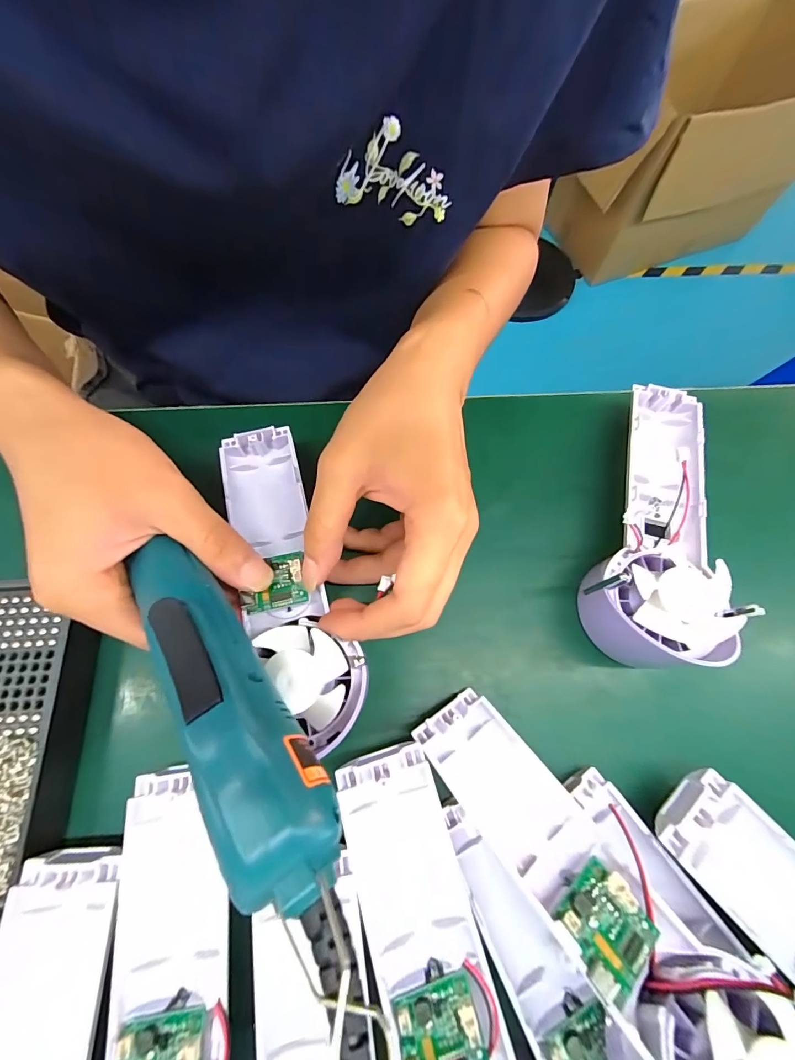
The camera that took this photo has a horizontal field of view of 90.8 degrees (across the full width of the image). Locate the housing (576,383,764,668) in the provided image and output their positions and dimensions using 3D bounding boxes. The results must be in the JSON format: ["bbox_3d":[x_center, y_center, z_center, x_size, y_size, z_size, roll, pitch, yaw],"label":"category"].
[{"bbox_3d":[0.153,-0.010,0.221,0.058,0.044,0.170,20,71,5],"label":"housing"}]

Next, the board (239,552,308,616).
[{"bbox_3d":[-0.065,0.027,0.201,0.032,0.007,0.027,-12,71,-6],"label":"board"}]

